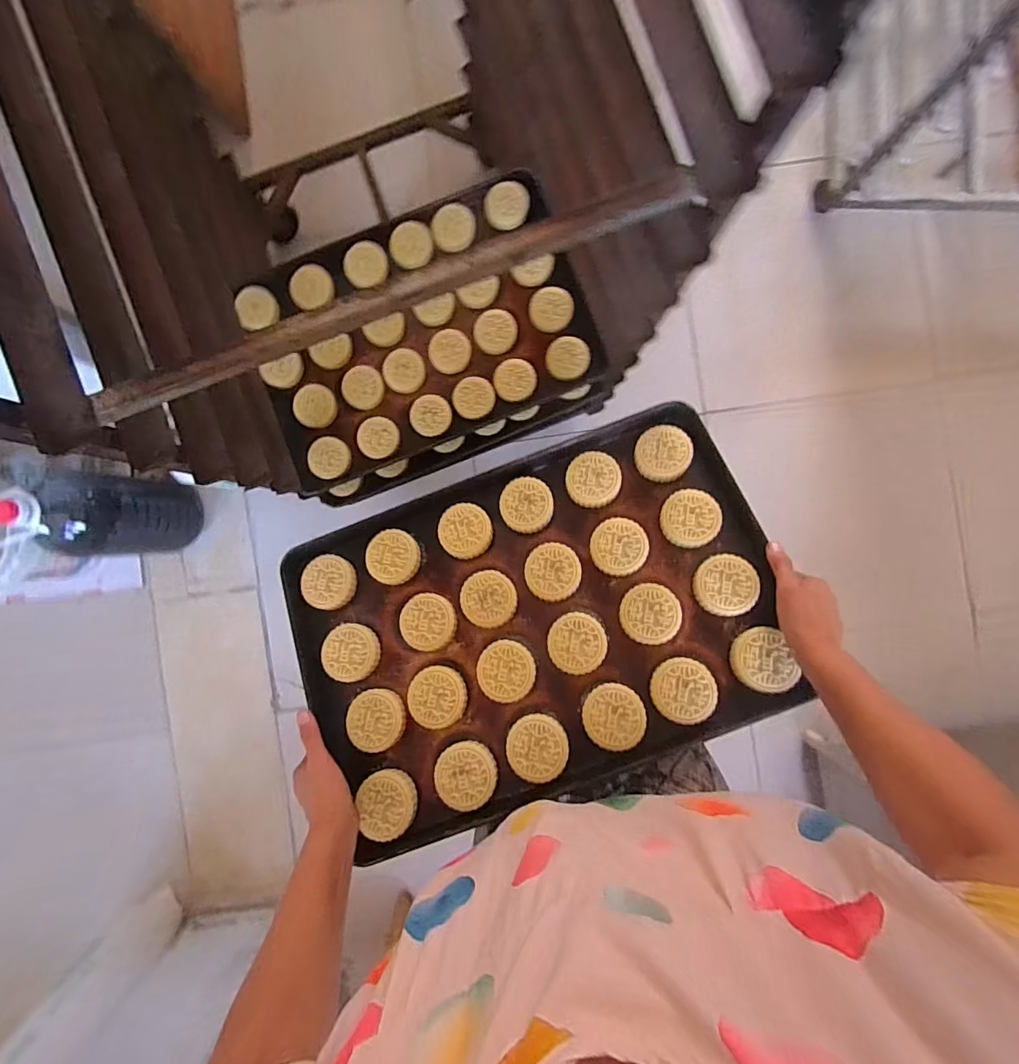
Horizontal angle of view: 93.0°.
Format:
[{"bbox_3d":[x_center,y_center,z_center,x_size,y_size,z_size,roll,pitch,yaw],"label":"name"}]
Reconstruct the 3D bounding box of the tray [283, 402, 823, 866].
[{"bbox_3d":[0.028,0.102,0.611,0.576,0.036,0.390,-21,73,1],"label":"tray"}]

